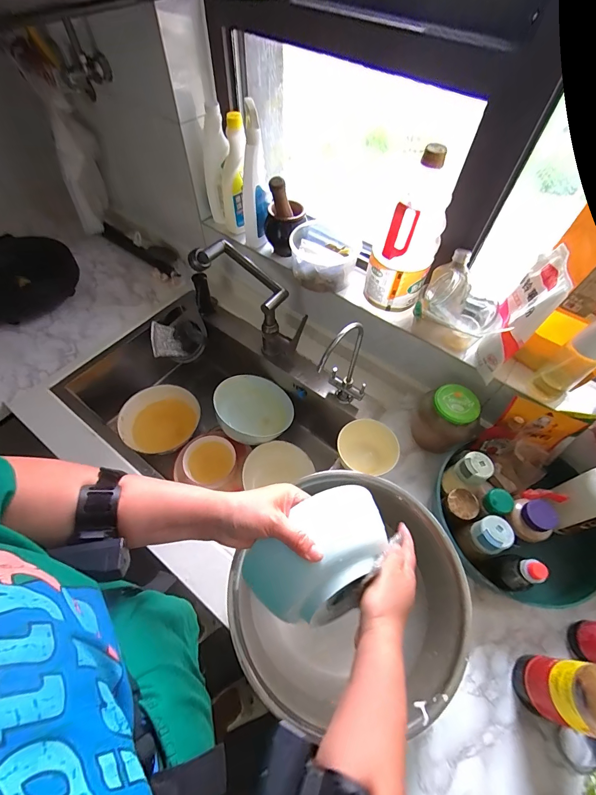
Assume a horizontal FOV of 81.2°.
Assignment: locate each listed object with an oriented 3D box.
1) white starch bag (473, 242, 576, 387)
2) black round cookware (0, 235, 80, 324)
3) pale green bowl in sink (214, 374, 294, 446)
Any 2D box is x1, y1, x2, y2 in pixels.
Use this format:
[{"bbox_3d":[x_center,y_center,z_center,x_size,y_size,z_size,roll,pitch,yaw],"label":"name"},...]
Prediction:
[{"bbox_3d":[0.356,-0.130,0.571,0.038,0.207,0.109,21,59,11],"label":"white starch bag"},{"bbox_3d":[-0.732,-0.316,0.908,0.270,0.099,0.200,-34,65,-21],"label":"black round cookware"},{"bbox_3d":[-0.107,0.030,0.869,0.179,0.102,0.177,1,57,-2],"label":"pale green bowl in sink"}]

